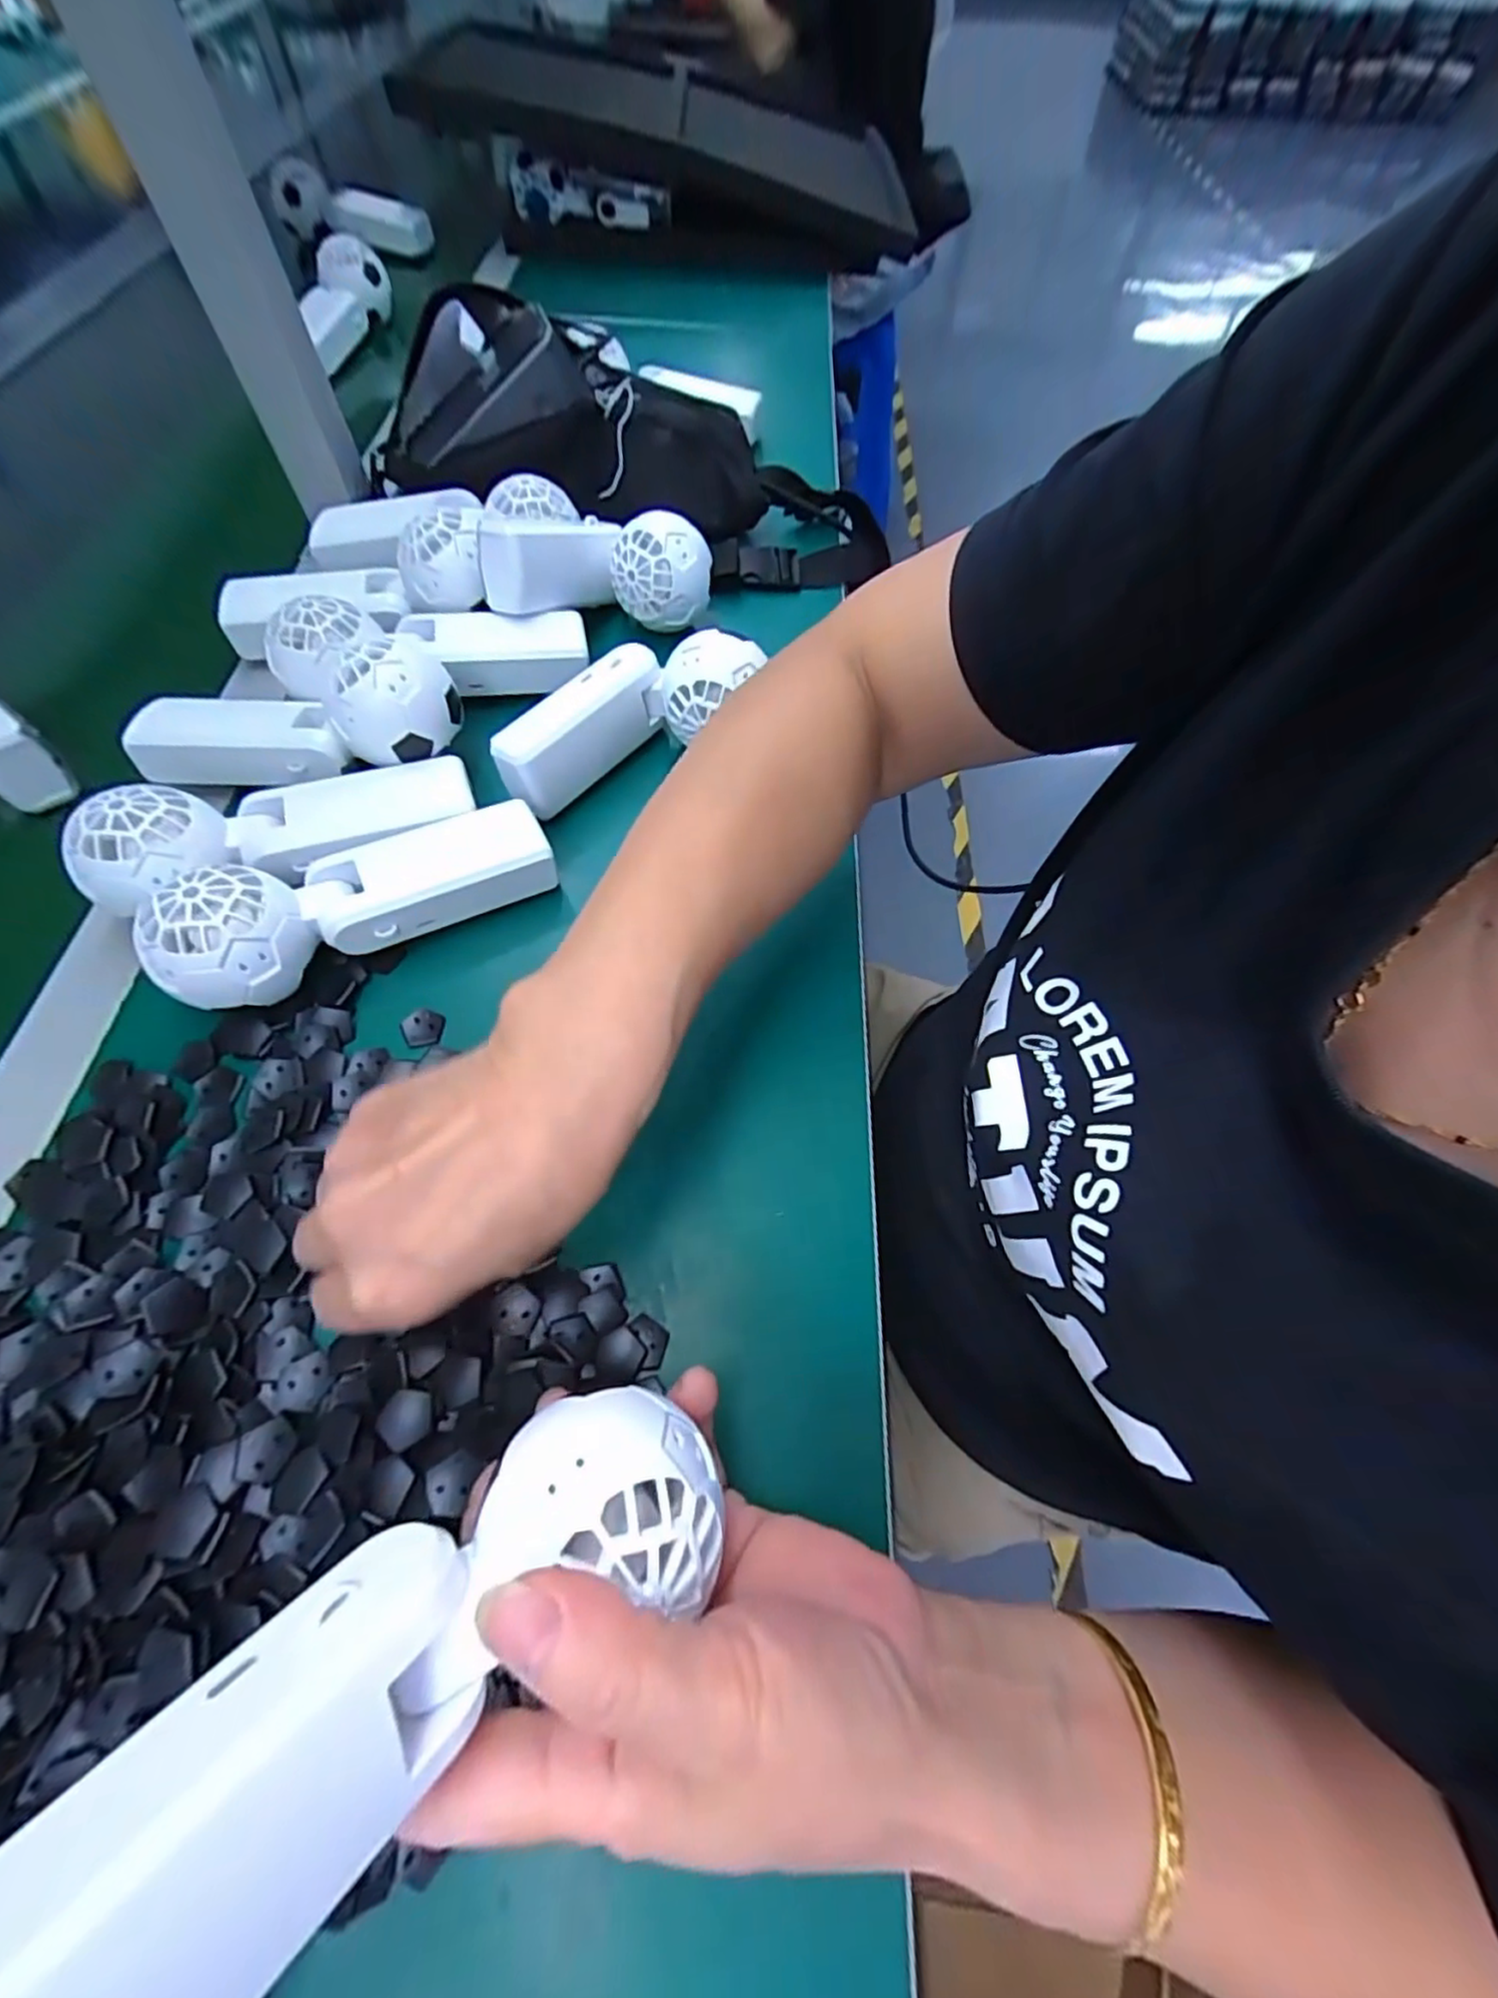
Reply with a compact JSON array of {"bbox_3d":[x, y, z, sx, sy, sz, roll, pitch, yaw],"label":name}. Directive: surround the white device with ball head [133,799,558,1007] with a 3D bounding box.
[{"bbox_3d":[-0.176,-0.049,0.313,0.164,0.059,0.049,-28,65,-15],"label":"white device with ball head"}]

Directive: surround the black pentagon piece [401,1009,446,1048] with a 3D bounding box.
[{"bbox_3d":[-0.152,0.013,0.312,0.018,0.004,0.018,2,61,0],"label":"black pentagon piece"}]

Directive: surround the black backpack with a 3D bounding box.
[{"bbox_3d":[-0.093,-0.378,0.475,0.360,0.103,0.165,18,62,-5],"label":"black backpack"}]

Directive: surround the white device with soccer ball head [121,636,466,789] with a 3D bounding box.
[{"bbox_3d":[-0.237,-0.147,0.353,0.168,0.048,0.057,-6,61,9],"label":"white device with soccer ball head"}]

